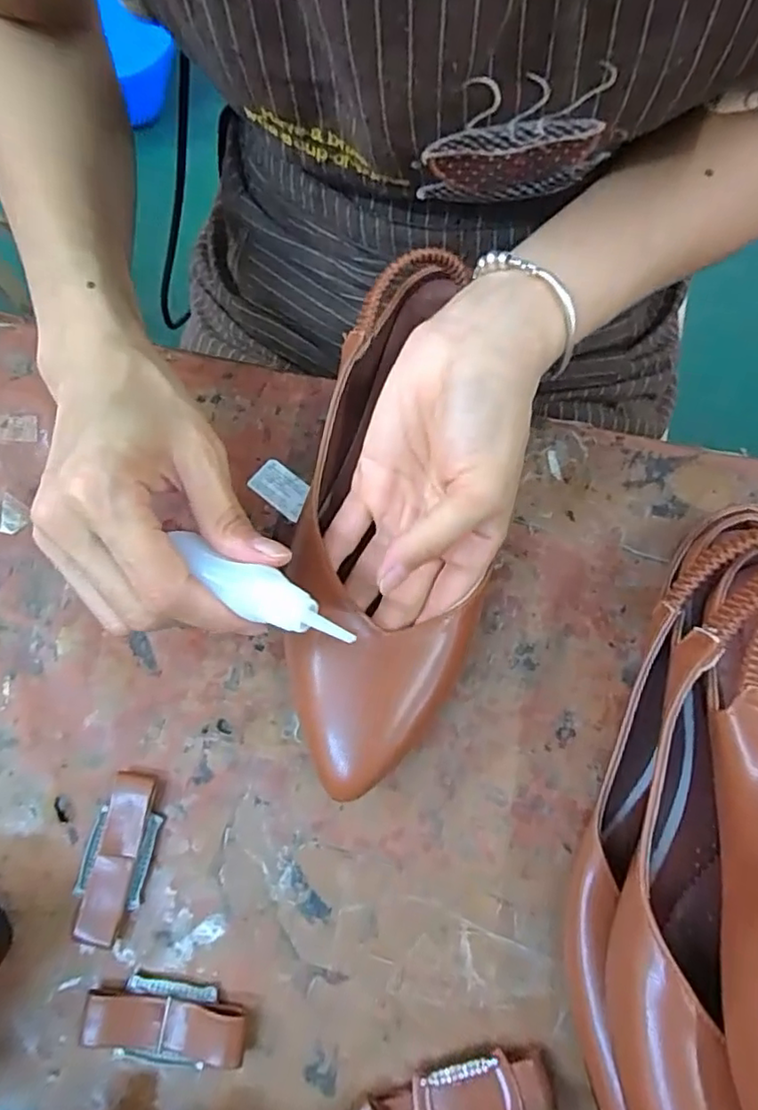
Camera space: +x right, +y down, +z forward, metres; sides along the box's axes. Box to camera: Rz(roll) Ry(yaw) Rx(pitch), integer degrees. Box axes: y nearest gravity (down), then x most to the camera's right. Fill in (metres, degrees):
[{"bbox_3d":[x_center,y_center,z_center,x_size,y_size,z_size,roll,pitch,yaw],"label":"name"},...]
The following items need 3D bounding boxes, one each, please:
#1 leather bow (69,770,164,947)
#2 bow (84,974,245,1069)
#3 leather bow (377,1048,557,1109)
[{"bbox_3d":[-0.114,0.130,0.264,0.029,0.009,0.066,8,74,5],"label":"leather bow"},{"bbox_3d":[-0.086,0.189,0.245,0.066,0.011,0.028,5,74,4],"label":"bow"},{"bbox_3d":[0.035,0.209,0.232,0.062,0.013,0.025,-15,73,-2],"label":"leather bow"}]

